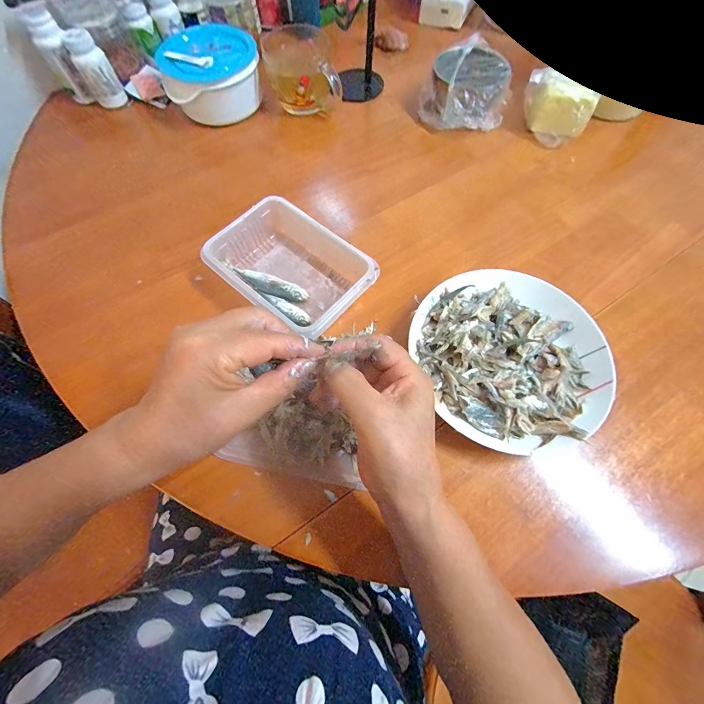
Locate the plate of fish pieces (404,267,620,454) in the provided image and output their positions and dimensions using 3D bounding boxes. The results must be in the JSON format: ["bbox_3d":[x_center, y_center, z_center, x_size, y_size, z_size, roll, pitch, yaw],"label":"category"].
[{"bbox_3d":[0.169,0.004,0.339,0.189,0.047,0.200,0,66,0],"label":"plate of fish pieces"}]

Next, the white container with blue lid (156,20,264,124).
[{"bbox_3d":[-0.232,-0.461,0.526,0.151,0.081,0.127,-19,67,-8],"label":"white container with blue lid"}]

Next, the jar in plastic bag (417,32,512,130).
[{"bbox_3d":[0.189,-0.434,0.518,0.137,0.071,0.126,11,67,5],"label":"jar in plastic bag"}]

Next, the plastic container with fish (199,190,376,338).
[{"bbox_3d":[-0.068,-0.100,0.383,0.178,0.051,0.112,38,72,15],"label":"plastic container with fish"}]

